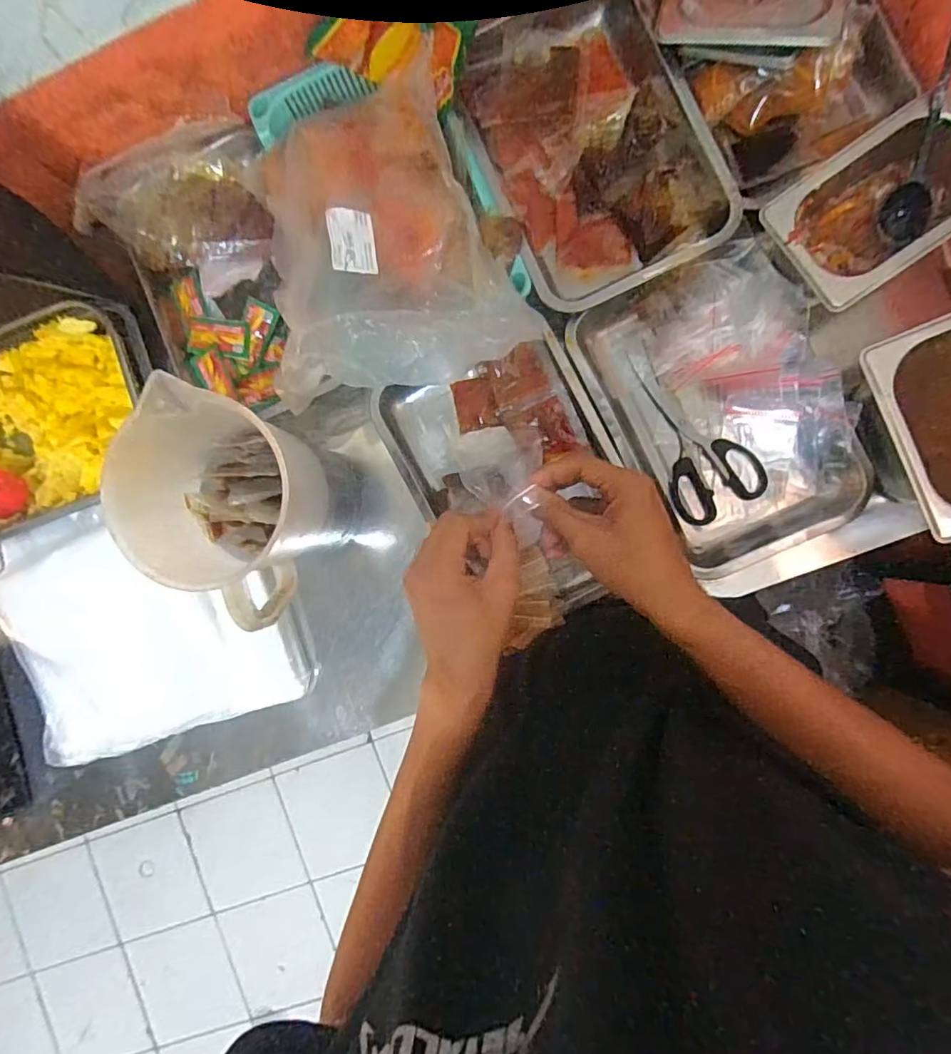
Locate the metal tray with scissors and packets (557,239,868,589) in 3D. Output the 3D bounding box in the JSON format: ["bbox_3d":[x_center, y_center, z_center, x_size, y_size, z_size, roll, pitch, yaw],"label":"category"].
[{"bbox_3d":[0.242,-0.114,0.561,0.200,0.060,0.291,-26,88,6],"label":"metal tray with scissors and packets"}]

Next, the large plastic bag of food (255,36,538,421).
[{"bbox_3d":[-0.087,-0.277,0.510,0.228,0.081,0.309,-11,89,6],"label":"large plastic bag of food"}]

